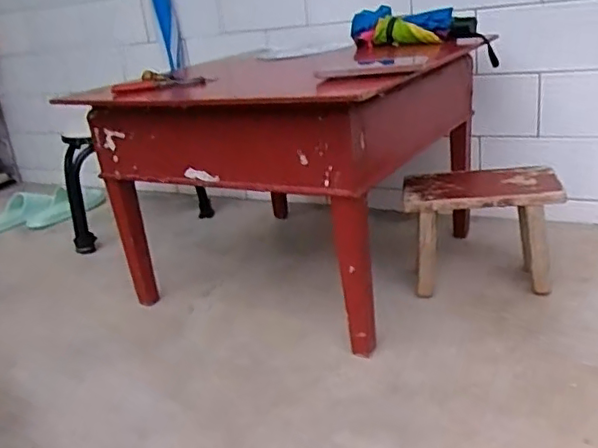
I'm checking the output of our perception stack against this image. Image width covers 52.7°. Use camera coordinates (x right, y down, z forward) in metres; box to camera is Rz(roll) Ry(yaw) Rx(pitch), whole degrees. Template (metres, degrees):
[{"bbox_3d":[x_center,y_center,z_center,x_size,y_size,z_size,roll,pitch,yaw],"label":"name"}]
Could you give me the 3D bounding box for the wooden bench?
[{"bbox_3d":[0.342,0.017,1.129,0.259,0.214,0.165,0,21,18],"label":"wooden bench"}]

